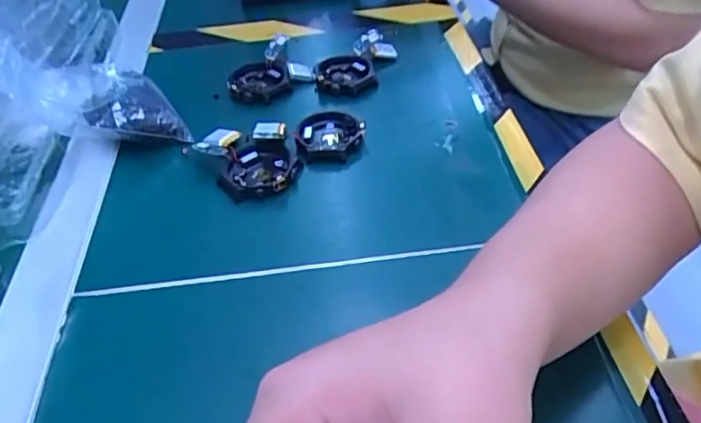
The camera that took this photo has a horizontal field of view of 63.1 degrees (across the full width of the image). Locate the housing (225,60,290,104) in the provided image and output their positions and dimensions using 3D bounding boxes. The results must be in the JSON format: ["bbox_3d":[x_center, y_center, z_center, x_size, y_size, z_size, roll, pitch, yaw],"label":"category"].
[{"bbox_3d":[-0.076,-0.108,0.477,0.050,0.014,0.051,-3,44,3],"label":"housing"}]

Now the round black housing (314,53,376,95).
[{"bbox_3d":[-0.006,-0.116,0.479,0.047,0.017,0.050,-3,44,3],"label":"round black housing"}]

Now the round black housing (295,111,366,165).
[{"bbox_3d":[-0.015,-0.055,0.418,0.048,0.015,0.049,-3,44,3],"label":"round black housing"}]

